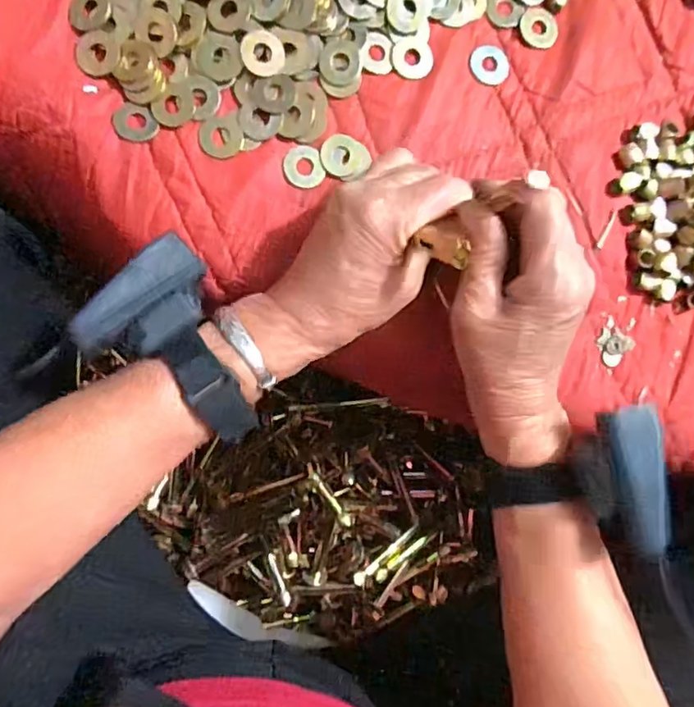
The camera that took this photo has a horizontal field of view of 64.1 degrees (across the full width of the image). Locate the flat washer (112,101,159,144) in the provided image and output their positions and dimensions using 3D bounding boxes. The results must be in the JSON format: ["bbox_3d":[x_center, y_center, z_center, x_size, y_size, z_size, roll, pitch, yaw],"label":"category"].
[{"bbox_3d":[-0.119,-0.131,0.313,0.026,0.004,0.021,21,87,-7],"label":"flat washer"}]

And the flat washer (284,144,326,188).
[{"bbox_3d":[-0.025,-0.109,0.325,0.023,0.004,0.024,0,90,-8],"label":"flat washer"}]

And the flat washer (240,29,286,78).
[{"bbox_3d":[-0.048,-0.172,0.315,0.024,0.004,0.026,0,90,-8],"label":"flat washer"}]

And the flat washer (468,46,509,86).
[{"bbox_3d":[0.088,-0.178,0.340,0.024,0.004,0.023,-1,90,-8],"label":"flat washer"}]

